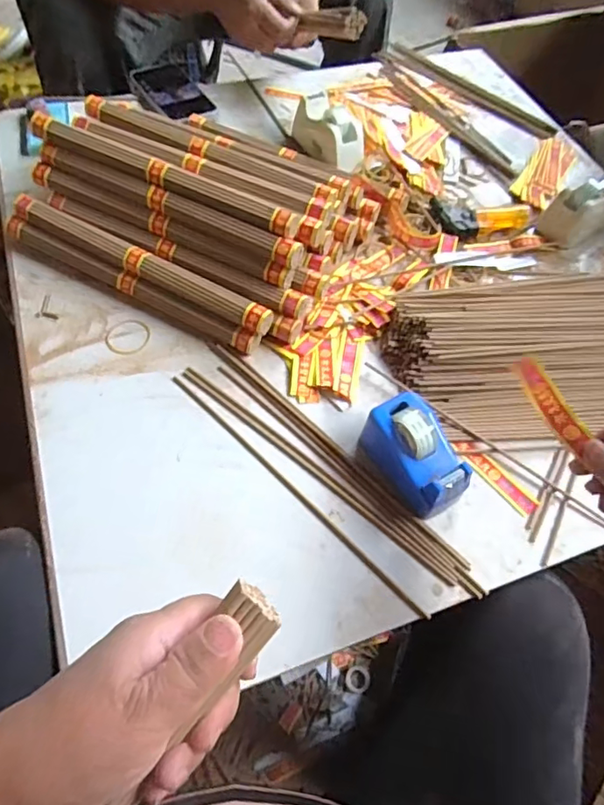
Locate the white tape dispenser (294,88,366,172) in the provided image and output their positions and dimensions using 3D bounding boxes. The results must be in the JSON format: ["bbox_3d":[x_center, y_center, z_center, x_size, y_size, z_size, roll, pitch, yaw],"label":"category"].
[{"bbox_3d":[0.033,-0.360,0.727,0.055,0.061,0.120,-27,64,-19],"label":"white tape dispenser"}]

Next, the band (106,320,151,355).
[{"bbox_3d":[-0.181,-0.068,0.566,0.041,0.004,0.045,2,58,-3],"label":"band"}]

